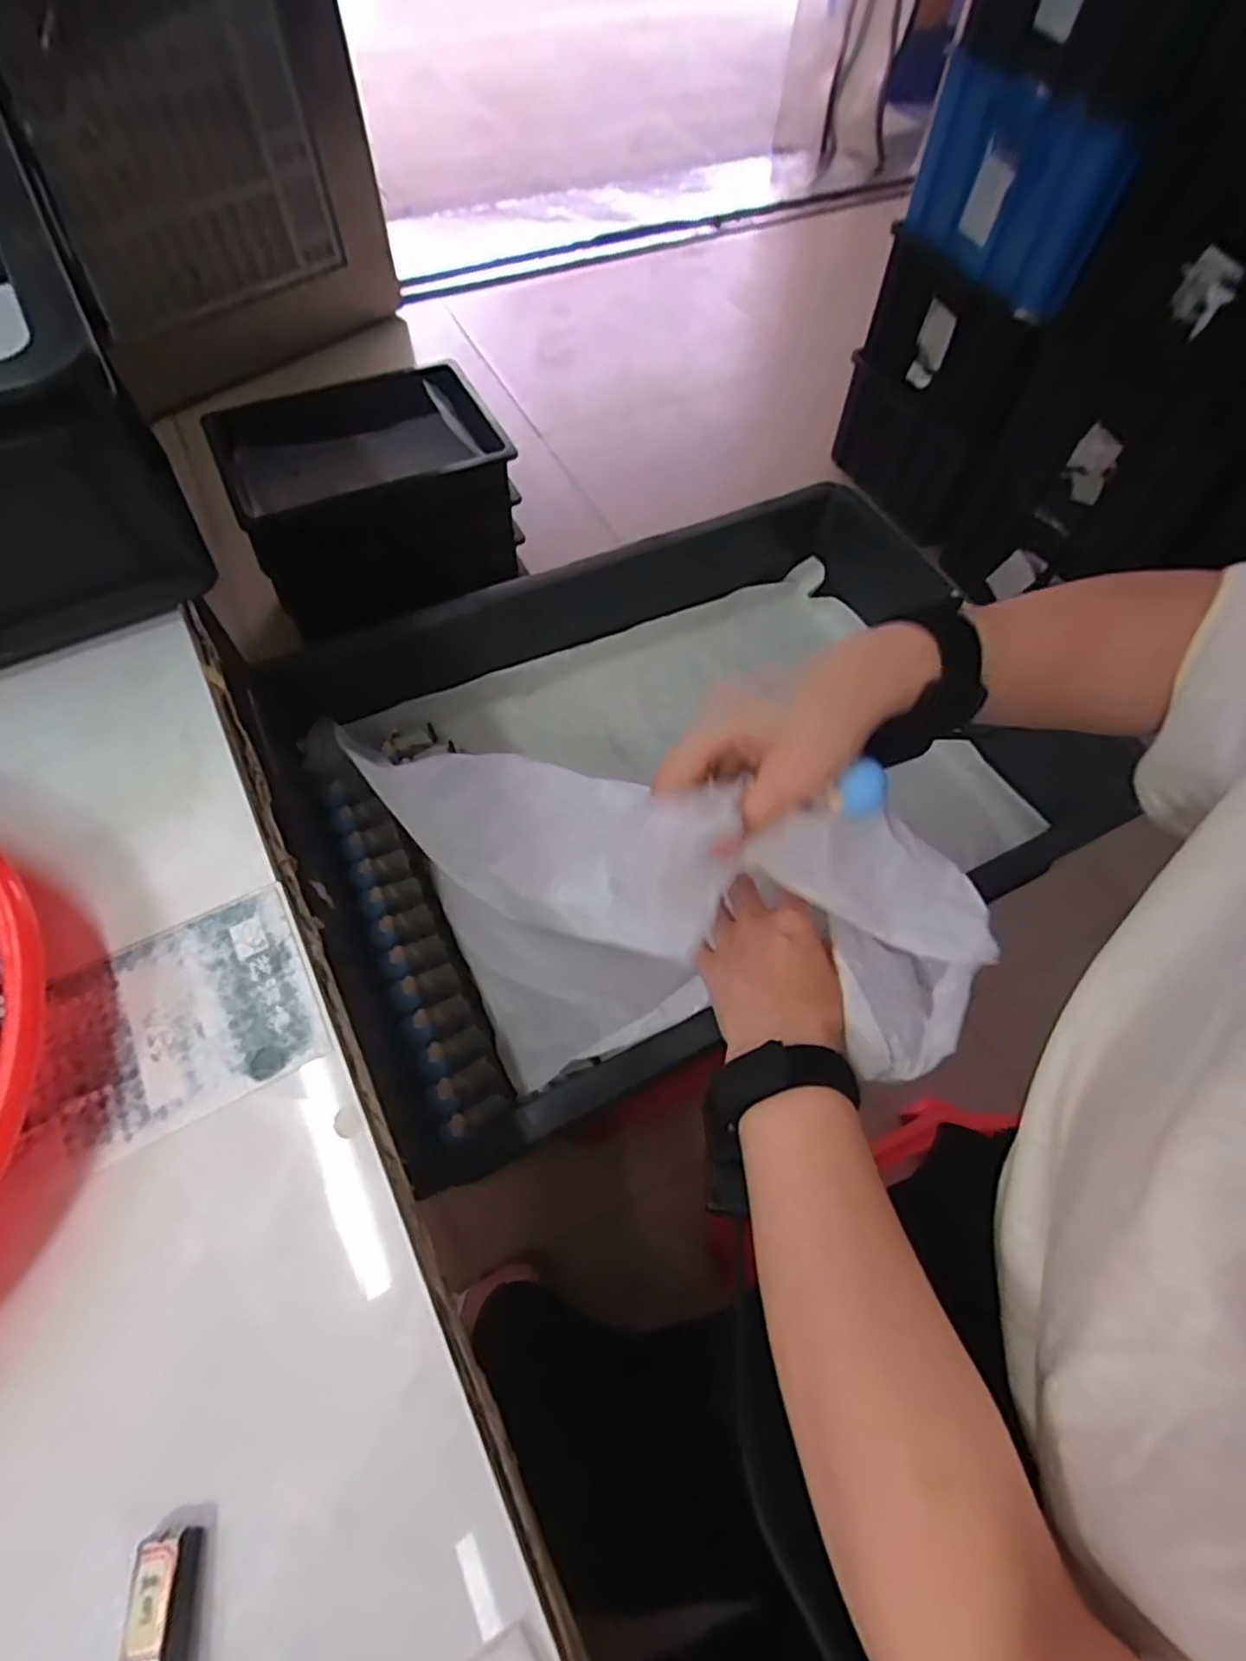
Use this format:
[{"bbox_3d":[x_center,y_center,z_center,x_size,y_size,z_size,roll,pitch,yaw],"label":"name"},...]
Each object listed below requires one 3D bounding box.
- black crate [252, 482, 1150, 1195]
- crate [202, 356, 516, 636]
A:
[{"bbox_3d":[0.050,-0.058,0.583,0.599,0.138,0.424,-23,65,-14],"label":"black crate"},{"bbox_3d":[-0.451,-0.584,1.268,0.448,0.300,0.328,-23,65,-14],"label":"crate"}]

